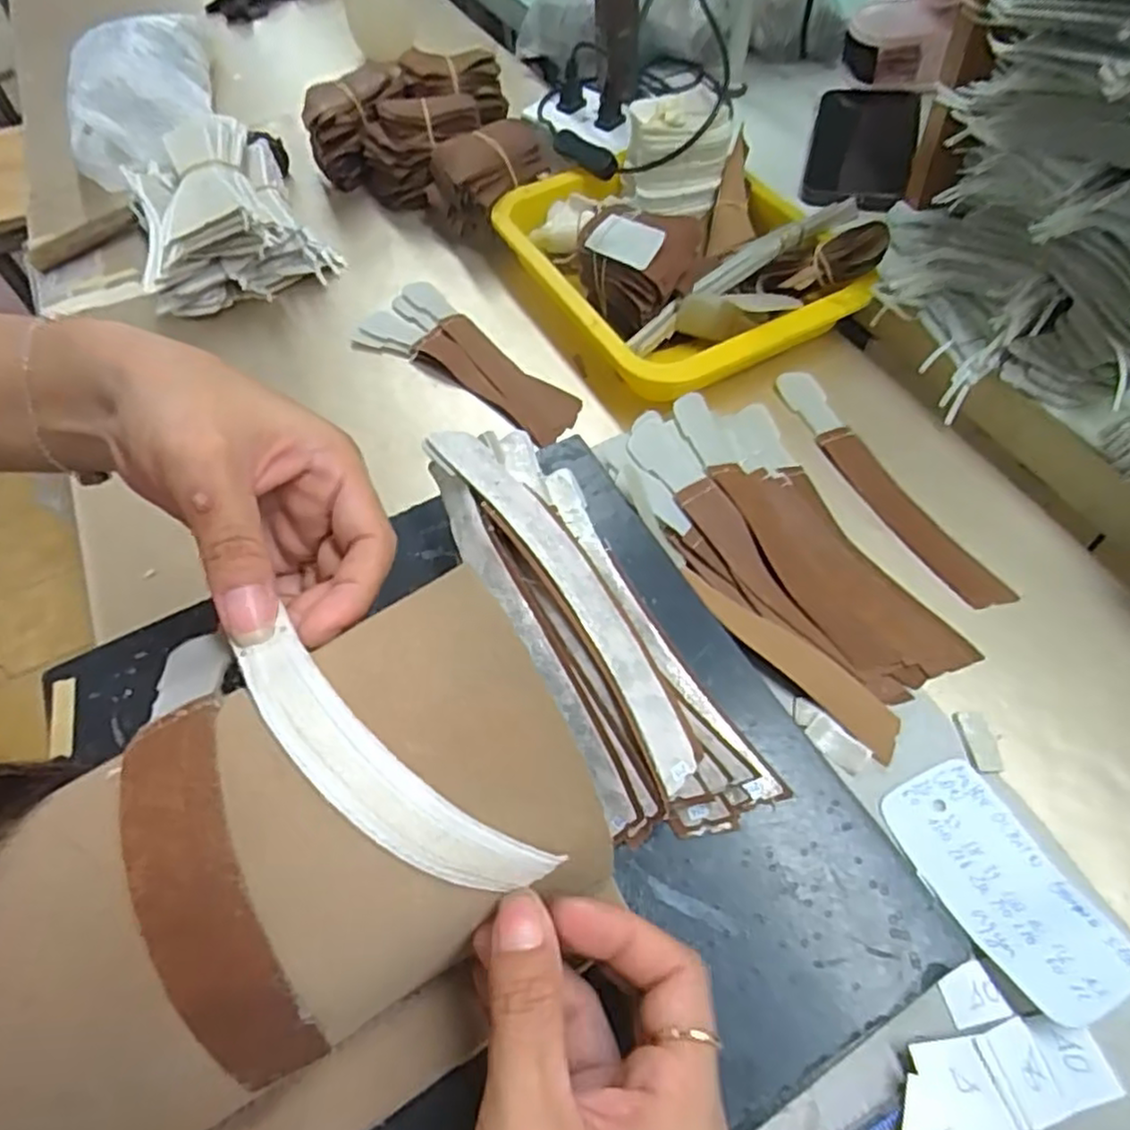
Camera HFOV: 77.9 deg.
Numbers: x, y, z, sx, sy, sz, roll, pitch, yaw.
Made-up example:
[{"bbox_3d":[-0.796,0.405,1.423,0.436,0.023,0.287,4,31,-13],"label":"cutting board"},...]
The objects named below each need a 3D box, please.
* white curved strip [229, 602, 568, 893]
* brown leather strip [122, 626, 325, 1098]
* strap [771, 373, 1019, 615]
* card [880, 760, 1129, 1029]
[{"bbox_3d":[-0.051,0.057,0.194,0.110,0.038,0.026,40,66,3],"label":"white curved strip"},{"bbox_3d":[-0.092,0.082,0.184,0.026,0.040,0.122,-15,85,-6],"label":"brown leather strip"},{"bbox_3d":[0.191,-0.052,0.425,0.029,0.007,0.192,-22,58,-10],"label":"strap"},{"bbox_3d":[0.190,0.134,0.299,0.052,0.013,0.101,-23,59,-11],"label":"card"}]

